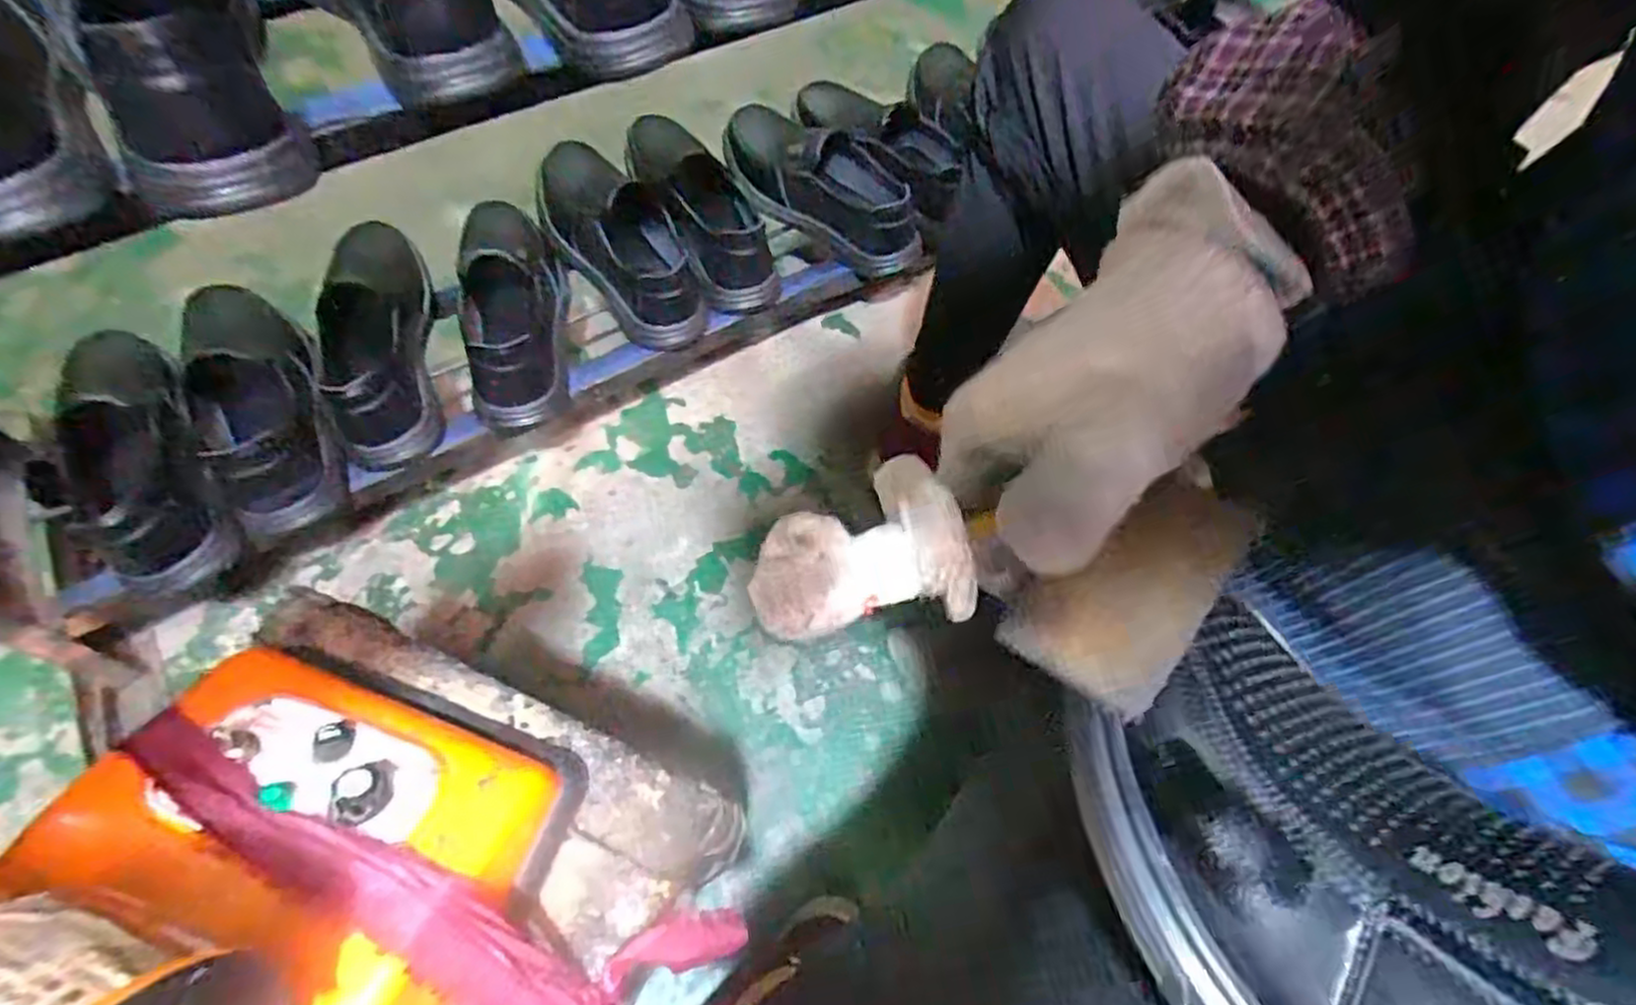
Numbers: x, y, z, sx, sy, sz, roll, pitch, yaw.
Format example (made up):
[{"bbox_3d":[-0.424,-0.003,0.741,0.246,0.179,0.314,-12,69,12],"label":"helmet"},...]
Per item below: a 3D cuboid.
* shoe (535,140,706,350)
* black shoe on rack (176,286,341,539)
[{"bbox_3d":[-0.216,-0.282,0.794,0.102,0.078,0.272,-33,67,-19],"label":"shoe"},{"bbox_3d":[-0.489,-0.094,0.667,0.093,0.082,0.235,-27,66,-16],"label":"black shoe on rack"}]

